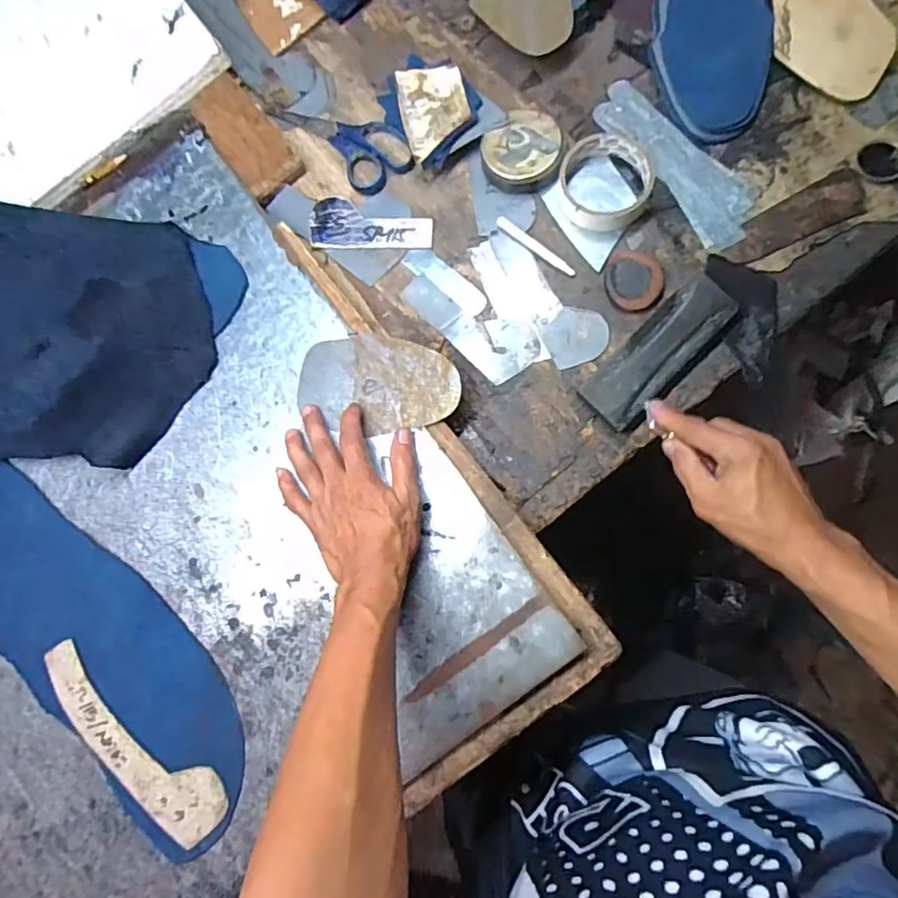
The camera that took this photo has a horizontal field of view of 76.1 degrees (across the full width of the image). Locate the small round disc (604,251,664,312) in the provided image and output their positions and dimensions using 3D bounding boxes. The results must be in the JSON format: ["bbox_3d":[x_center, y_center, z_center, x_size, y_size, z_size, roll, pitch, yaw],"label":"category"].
[{"bbox_3d":[0.167,-0.153,0.517,0.049,0.011,0.057,-10,81,3],"label":"small round disc"}]

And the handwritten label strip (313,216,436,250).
[{"bbox_3d":[-0.077,-0.214,0.568,0.121,0.004,0.036,1,76,6],"label":"handwritten label strip"}]

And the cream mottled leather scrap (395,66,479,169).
[{"bbox_3d":[-0.014,-0.334,0.562,0.065,0.018,0.107,-16,80,2],"label":"cream mottled leather scrap"}]

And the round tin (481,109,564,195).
[{"bbox_3d":[0.069,-0.284,0.550,0.073,0.025,0.072,-1,81,5],"label":"round tin"}]

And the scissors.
[{"bbox_3d":[-0.106,-0.325,0.592,0.157,0.010,0.070,43,87,10],"label":"scissors"}]

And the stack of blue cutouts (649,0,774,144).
[{"bbox_3d":[0.254,-0.380,0.551,0.100,0.037,0.153,-13,80,3],"label":"stack of blue cutouts"}]

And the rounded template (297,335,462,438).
[{"bbox_3d":[-0.064,-0.058,0.512,0.147,0.005,0.084,10,82,14],"label":"rounded template"}]

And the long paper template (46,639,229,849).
[{"bbox_3d":[-0.273,0.248,0.485,0.205,0.007,0.052,34,80,11],"label":"long paper template"}]

